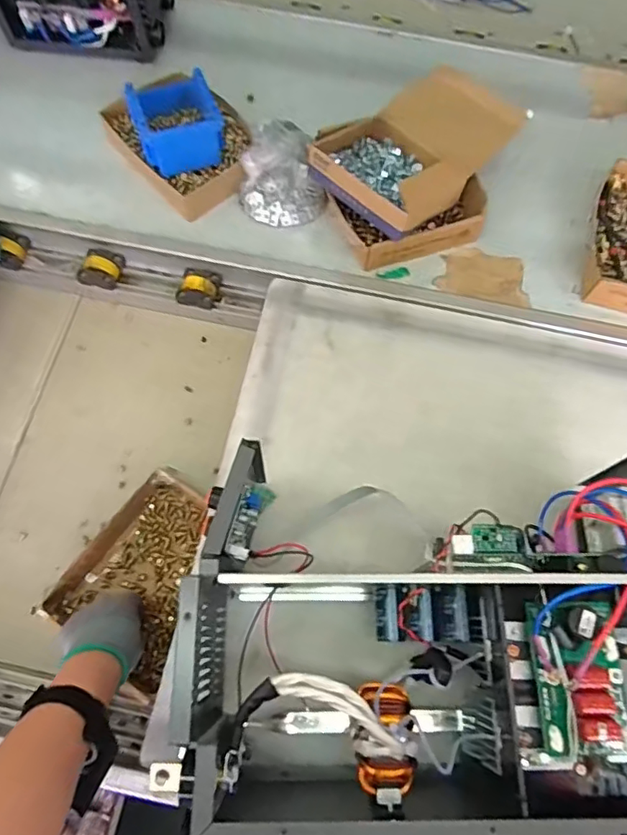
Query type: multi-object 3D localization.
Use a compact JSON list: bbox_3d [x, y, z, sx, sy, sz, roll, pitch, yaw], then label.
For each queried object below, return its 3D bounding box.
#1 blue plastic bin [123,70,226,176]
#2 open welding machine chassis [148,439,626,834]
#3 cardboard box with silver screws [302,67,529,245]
[{"bbox_3d":[-0.187,-0.405,0.767,0.118,0.072,0.113,-20,72,-8],"label":"blue plastic bin"},{"bbox_3d":[0.109,0.202,0.535,0.443,0.227,0.329,3,71,0],"label":"open welding machine chassis"},{"bbox_3d":[0.136,-0.381,0.763,0.195,0.064,0.265,43,75,13],"label":"cardboard box with silver screws"}]

